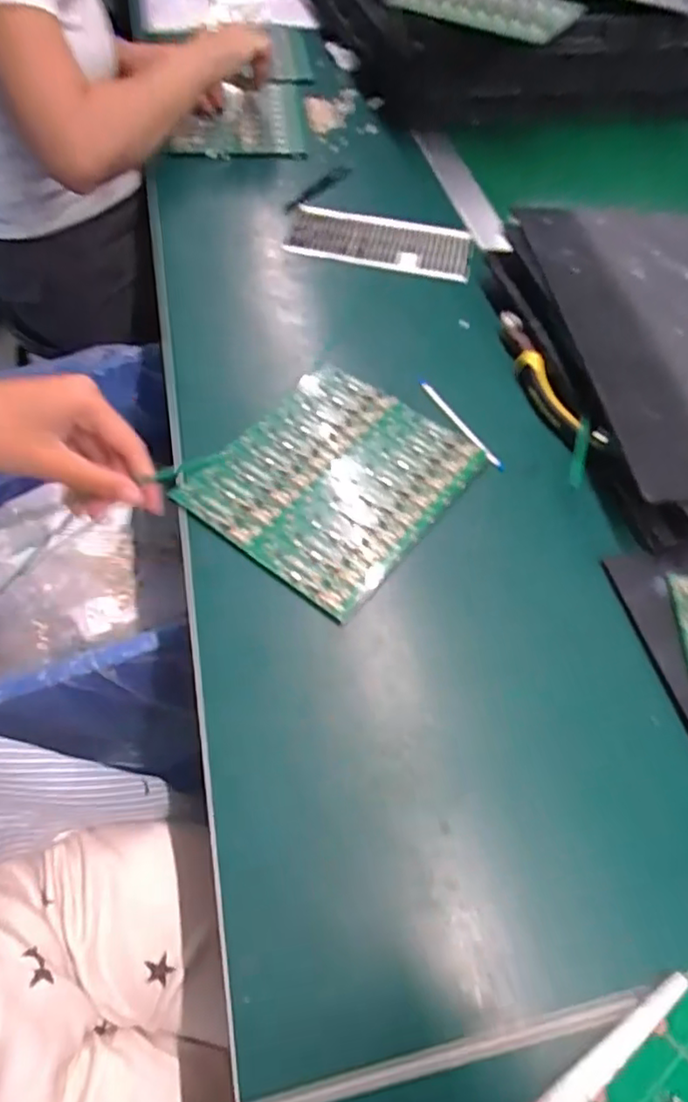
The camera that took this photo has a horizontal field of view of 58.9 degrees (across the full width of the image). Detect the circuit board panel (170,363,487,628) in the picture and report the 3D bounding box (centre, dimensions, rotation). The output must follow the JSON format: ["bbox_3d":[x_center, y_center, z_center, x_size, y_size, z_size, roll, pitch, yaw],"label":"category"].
[{"bbox_3d":[-0.009,-0.061,0.482,0.169,0.010,0.189,35,66,17],"label":"circuit board panel"}]

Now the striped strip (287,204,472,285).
[{"bbox_3d":[0.039,-0.341,0.674,0.197,0.009,0.086,12,65,3],"label":"striped strip"}]

